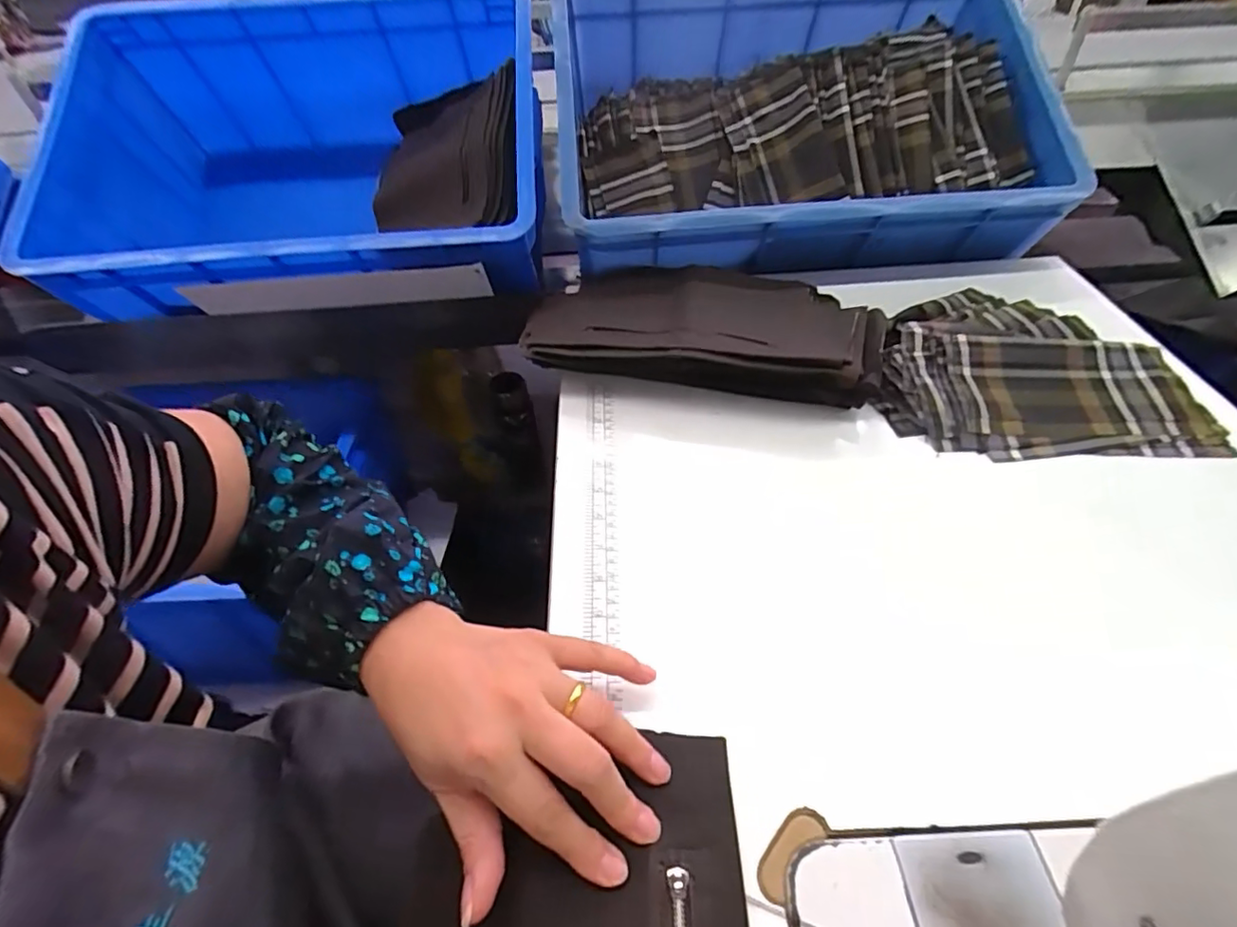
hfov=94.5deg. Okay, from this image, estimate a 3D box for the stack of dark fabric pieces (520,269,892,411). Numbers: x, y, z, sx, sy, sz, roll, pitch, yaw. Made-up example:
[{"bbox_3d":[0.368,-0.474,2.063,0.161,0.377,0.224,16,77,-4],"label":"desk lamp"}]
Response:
[{"bbox_3d":[0.075,-0.133,0.545,0.315,0.045,0.184,6,46,8],"label":"stack of dark fabric pieces"}]

